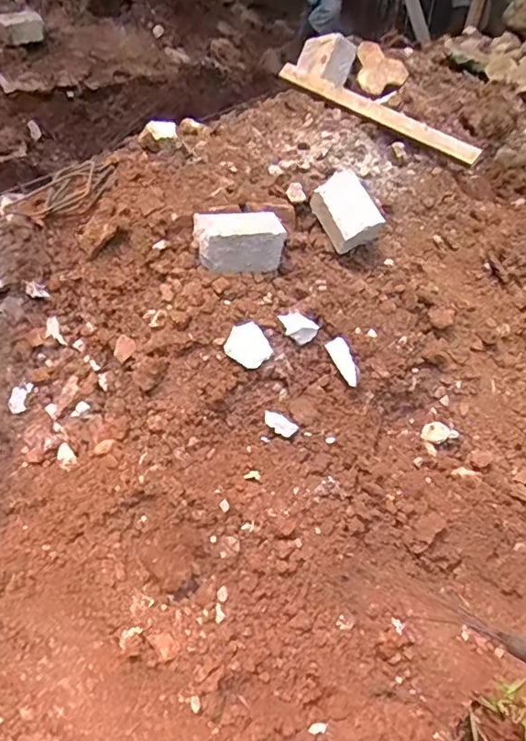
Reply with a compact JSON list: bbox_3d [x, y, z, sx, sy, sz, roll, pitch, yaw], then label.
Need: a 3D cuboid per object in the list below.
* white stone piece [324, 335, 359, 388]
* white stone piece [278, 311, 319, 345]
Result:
[{"bbox_3d":[0.178,-0.018,1.155,0.056,0.030,0.109,-20,79,-20],"label":"white stone piece"},{"bbox_3d":[0.075,-0.092,1.150,0.084,0.041,0.049,12,49,8],"label":"white stone piece"}]

